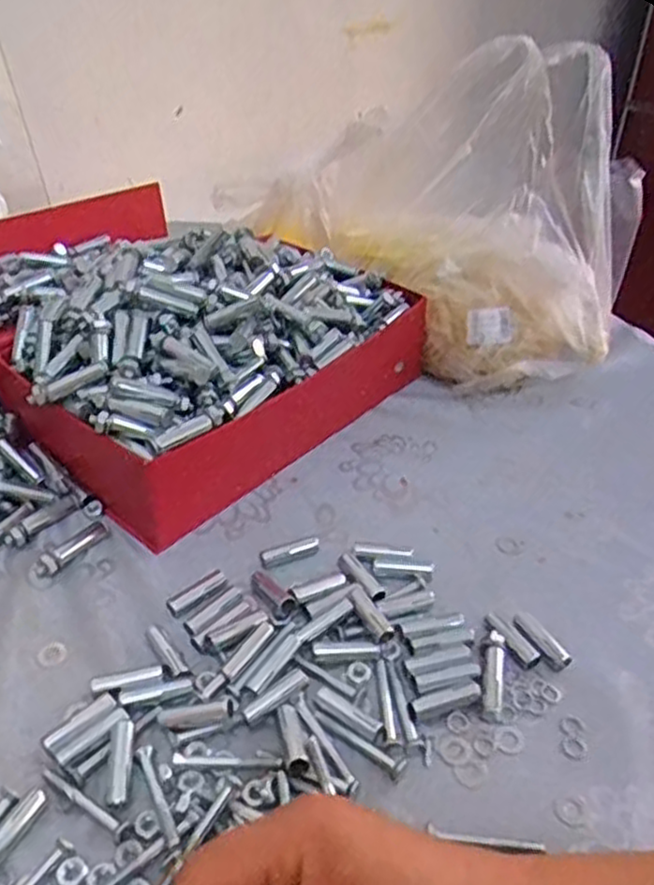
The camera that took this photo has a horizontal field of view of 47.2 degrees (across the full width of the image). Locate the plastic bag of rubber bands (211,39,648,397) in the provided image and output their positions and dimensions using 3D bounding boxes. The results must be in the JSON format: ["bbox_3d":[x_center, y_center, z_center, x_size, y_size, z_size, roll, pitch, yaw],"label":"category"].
[{"bbox_3d":[0.077,-0.206,0.670,0.374,0.243,0.148,26,44,27],"label":"plastic bag of rubber bands"}]

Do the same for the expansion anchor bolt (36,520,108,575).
[{"bbox_3d":[-0.167,0.068,0.489,0.016,0.013,0.054,25,43,25],"label":"expansion anchor bolt"}]

